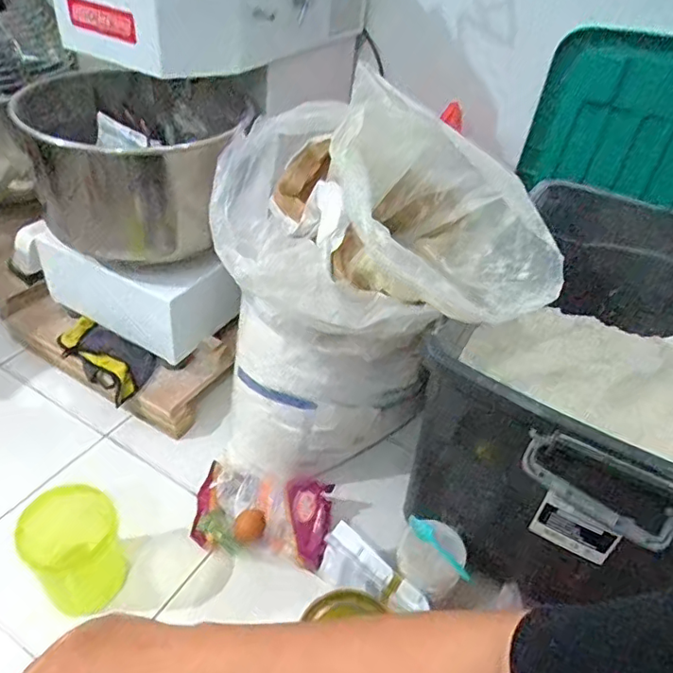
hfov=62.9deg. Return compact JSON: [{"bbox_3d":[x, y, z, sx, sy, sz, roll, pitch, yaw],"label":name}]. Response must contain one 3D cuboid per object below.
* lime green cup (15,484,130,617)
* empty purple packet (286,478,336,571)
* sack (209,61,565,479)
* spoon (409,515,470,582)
[{"bbox_3d":[-0.351,0.291,0.747,0.112,0.146,0.103,4,39,-3],"label":"lime green cup"},{"bbox_3d":[-0.041,0.286,0.856,0.073,0.034,0.135,1,59,-7],"label":"empty purple packet"},{"bbox_3d":[0.039,-0.020,0.757,0.394,0.544,0.250,24,42,20],"label":"sack"},{"bbox_3d":[0.139,0.280,0.740,0.024,0.011,0.105,-29,51,-35],"label":"spoon"}]

